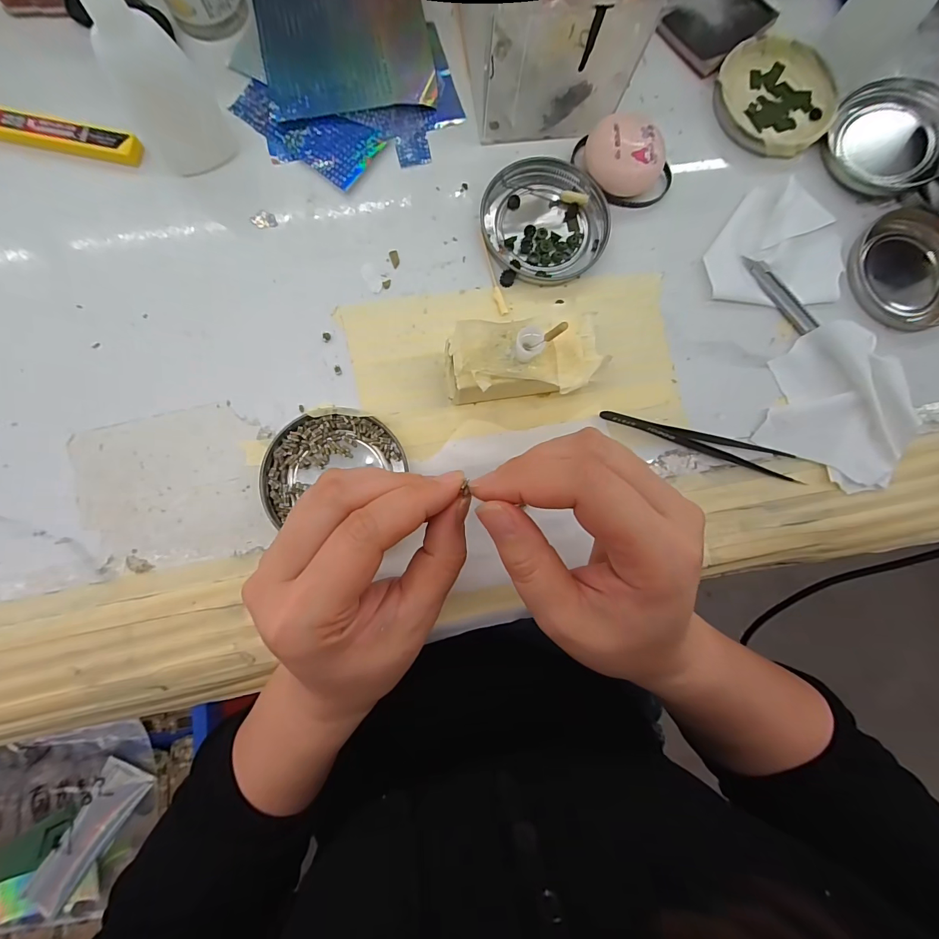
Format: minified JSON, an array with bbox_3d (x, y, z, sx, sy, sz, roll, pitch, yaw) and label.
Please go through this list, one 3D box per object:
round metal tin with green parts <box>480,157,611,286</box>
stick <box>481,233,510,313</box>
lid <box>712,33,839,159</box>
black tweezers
[{"bbox_3d":[0.047,-0.157,0.256,0.075,0.009,0.078,0,85,-3],"label":"round metal tin with green parts"},{"bbox_3d":[0.014,-0.121,0.253,0.006,0.004,0.053,-17,86,-5],"label":"stick"},{"bbox_3d":[0.205,-0.251,0.274,0.078,0.010,0.078,0,85,-3],"label":"lid"},{"bbox_3d":[0.140,-0.018,0.248,0.122,0.007,0.017,17,84,-1],"label":"black tweezers"}]

